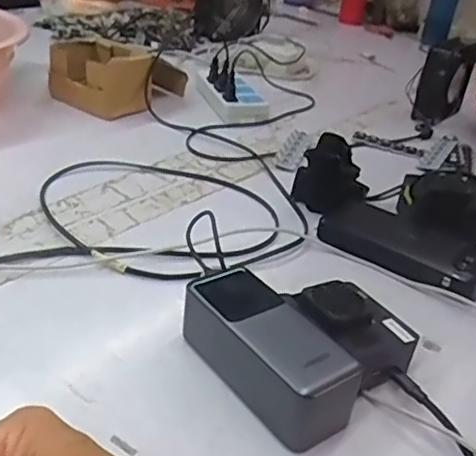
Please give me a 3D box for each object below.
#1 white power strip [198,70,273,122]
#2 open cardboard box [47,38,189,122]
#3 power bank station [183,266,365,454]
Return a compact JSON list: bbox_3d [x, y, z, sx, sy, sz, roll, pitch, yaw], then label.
[{"bbox_3d":[-0.009,-0.207,0.915,0.068,0.031,0.163,-4,32,-18],"label":"white power strip"},{"bbox_3d":[-0.175,-0.225,0.870,0.143,0.068,0.160,22,33,24],"label":"open cardboard box"},{"bbox_3d":[0.019,0.083,0.404,0.056,0.054,0.131,-17,38,-35],"label":"power bank station"}]

